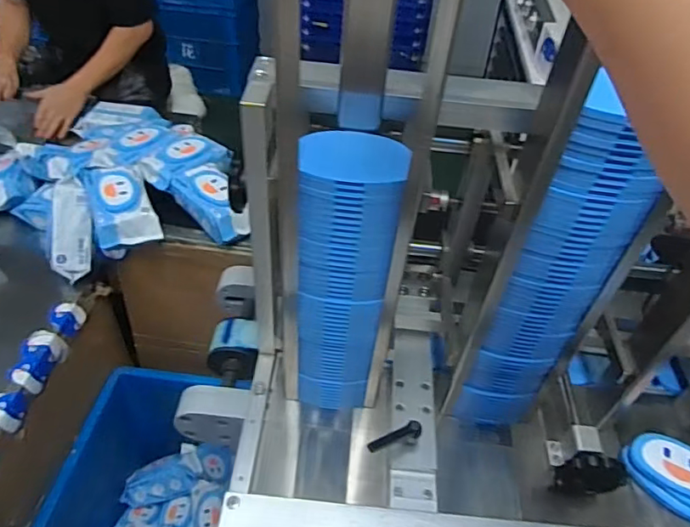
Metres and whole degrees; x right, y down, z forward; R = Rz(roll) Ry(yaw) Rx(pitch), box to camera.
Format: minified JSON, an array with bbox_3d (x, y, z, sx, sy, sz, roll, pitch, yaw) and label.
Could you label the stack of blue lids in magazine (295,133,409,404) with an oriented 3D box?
[{"bbox_3d":[-0.001,0.024,0.556,0.088,0.362,0.072,9,45,4],"label":"stack of blue lids in magazine"}]

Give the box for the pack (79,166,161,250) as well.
[{"bbox_3d":[-0.427,-0.123,1.005,0.104,0.069,0.203,-16,49,-21],"label":"pack"}]

